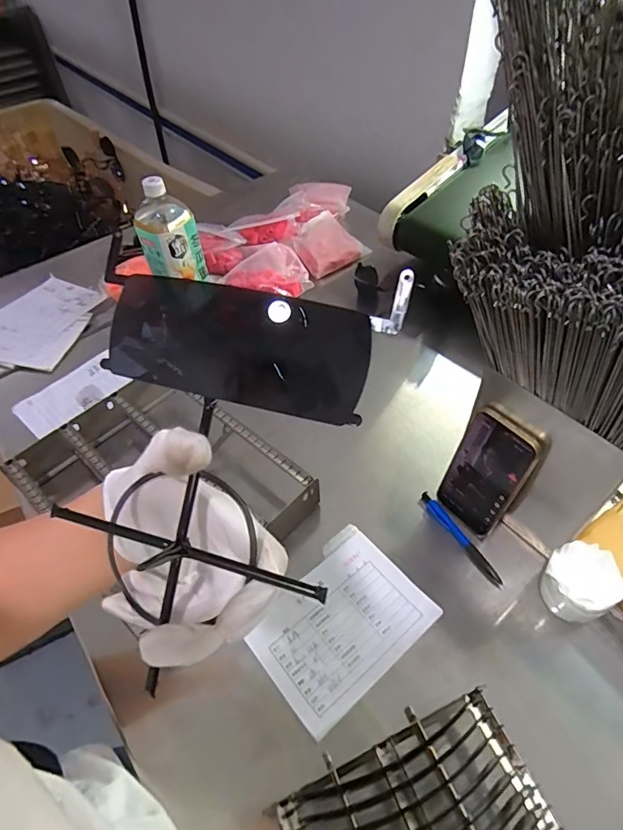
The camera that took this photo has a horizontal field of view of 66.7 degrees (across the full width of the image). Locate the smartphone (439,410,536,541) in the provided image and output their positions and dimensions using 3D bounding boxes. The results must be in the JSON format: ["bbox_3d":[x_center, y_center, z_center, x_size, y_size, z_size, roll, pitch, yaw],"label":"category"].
[{"bbox_3d":[0.188,0.070,0.525,0.010,0.152,0.071,-28,55,-36],"label":"smartphone"}]

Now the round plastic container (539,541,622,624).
[{"bbox_3d":[0.279,0.179,0.497,0.066,0.063,0.066,-3,51,4],"label":"round plastic container"}]

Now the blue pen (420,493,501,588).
[{"bbox_3d":[0.177,0.146,0.567,0.013,0.007,0.132,-26,54,-17],"label":"blue pen"}]

